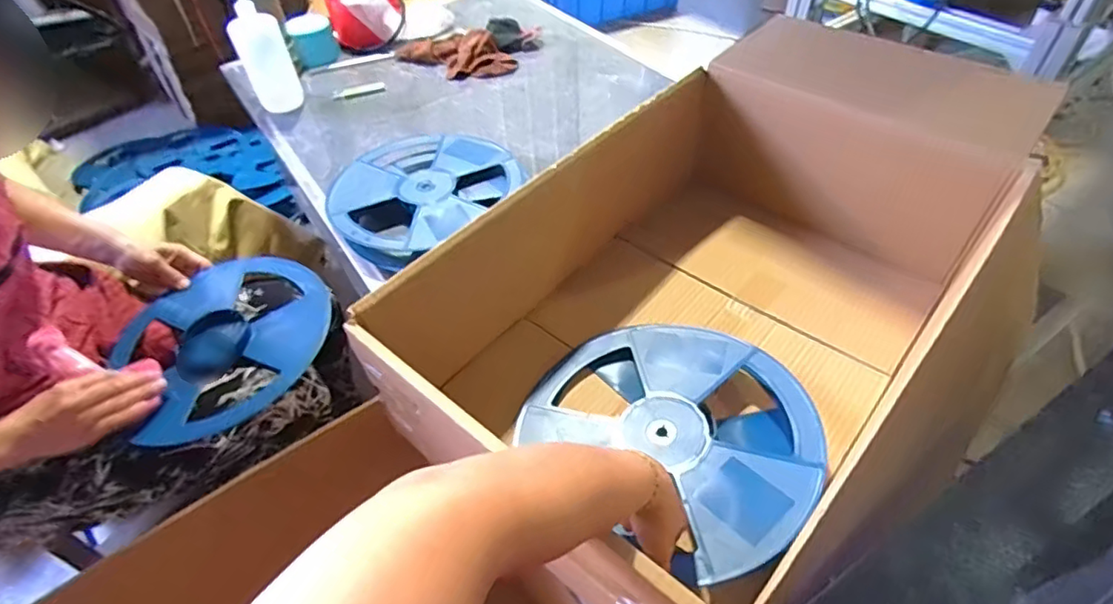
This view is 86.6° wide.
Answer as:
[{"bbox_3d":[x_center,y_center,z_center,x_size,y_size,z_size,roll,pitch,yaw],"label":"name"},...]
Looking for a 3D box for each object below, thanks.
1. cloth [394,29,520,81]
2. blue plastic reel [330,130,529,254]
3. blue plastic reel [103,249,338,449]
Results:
[{"bbox_3d":[-0.232,-0.575,1.358,0.264,0.039,0.166,33,58,28],"label":"cloth"},{"bbox_3d":[-0.234,-0.194,1.006,0.299,0.049,0.306,-2,48,2],"label":"blue plastic reel"},{"bbox_3d":[-0.472,0.050,0.851,0.286,0.048,0.296,-28,53,-20],"label":"blue plastic reel"}]

